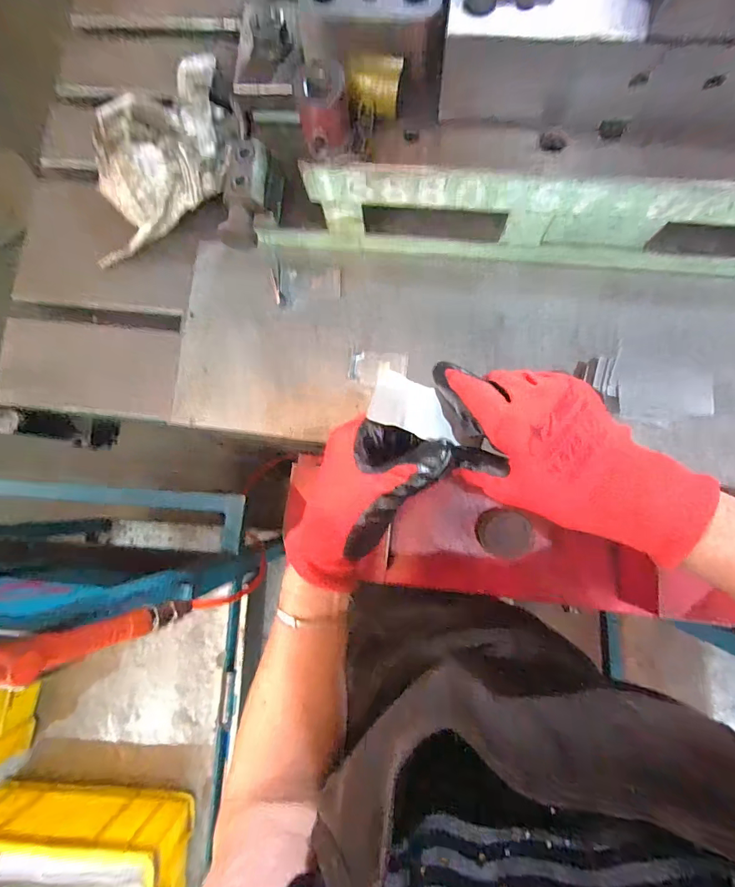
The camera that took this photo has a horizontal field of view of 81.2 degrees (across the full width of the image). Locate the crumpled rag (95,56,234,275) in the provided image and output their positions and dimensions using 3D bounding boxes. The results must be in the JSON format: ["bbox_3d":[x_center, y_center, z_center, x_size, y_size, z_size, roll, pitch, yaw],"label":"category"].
[{"bbox_3d":[-0.242,-0.323,0.484,0.220,0.052,0.150,-28,85,2],"label":"crumpled rag"}]

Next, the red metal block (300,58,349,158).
[{"bbox_3d":[-0.033,-0.253,0.325,0.035,0.036,0.043,0,82,5],"label":"red metal block"}]

